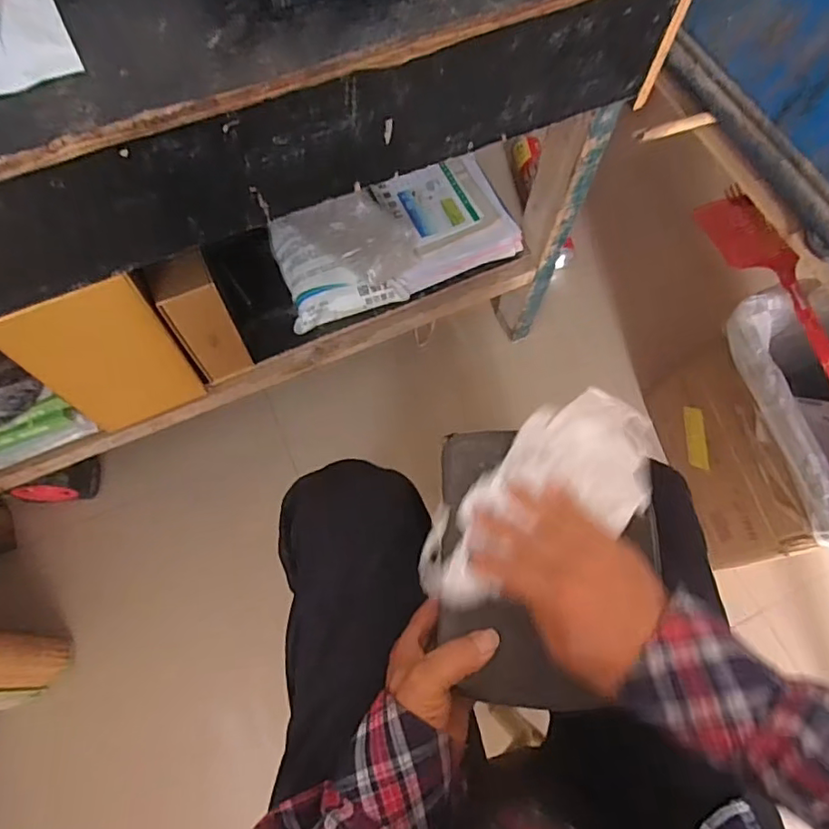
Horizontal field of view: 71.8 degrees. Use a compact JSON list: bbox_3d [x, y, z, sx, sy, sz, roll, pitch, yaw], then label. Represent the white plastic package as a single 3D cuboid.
[{"bbox_3d":[-0.101,-0.233,0.816,0.196,0.066,0.173,-20,65,-8],"label":"white plastic package"}]

